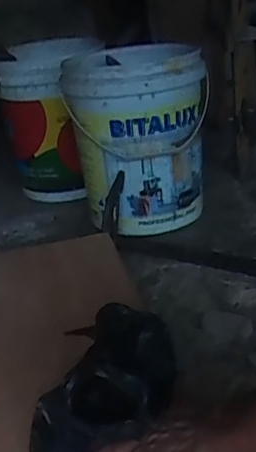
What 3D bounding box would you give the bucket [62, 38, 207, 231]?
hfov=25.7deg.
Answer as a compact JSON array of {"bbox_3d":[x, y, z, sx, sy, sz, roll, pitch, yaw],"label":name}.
[{"bbox_3d":[0.030,-0.191,1.223,0.284,0.351,0.283,-5,26,3],"label":"bucket"}]

